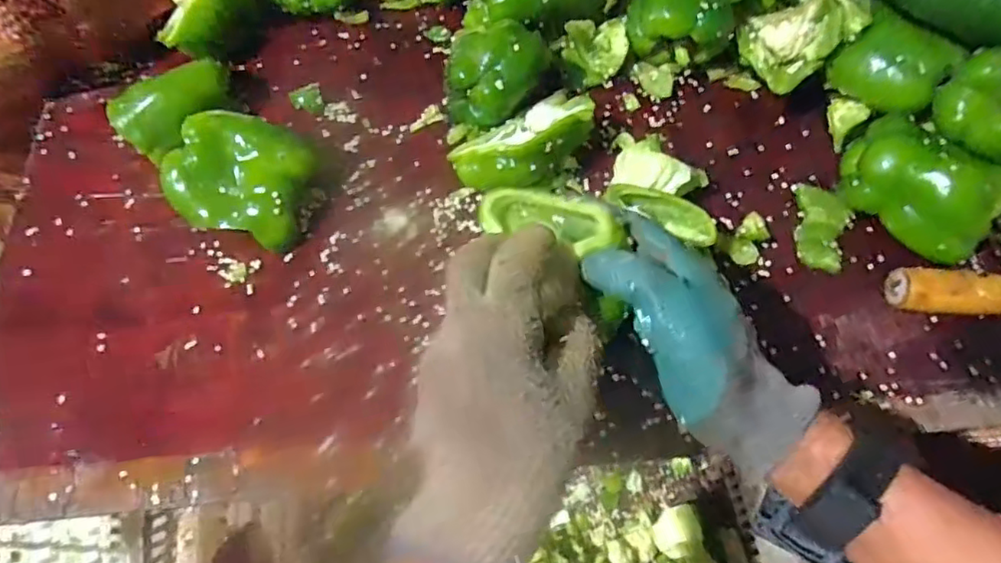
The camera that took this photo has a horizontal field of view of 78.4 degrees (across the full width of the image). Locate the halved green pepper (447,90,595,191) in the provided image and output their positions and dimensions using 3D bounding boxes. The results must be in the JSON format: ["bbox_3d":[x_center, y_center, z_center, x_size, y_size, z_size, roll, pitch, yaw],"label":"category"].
[{"bbox_3d":[0.020,-0.109,0.487,0.118,0.055,0.071,-19,66,-8],"label":"halved green pepper"}]

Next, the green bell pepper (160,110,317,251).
[{"bbox_3d":[-0.205,-0.083,0.482,0.109,0.052,0.094,12,66,7],"label":"green bell pepper"}]

